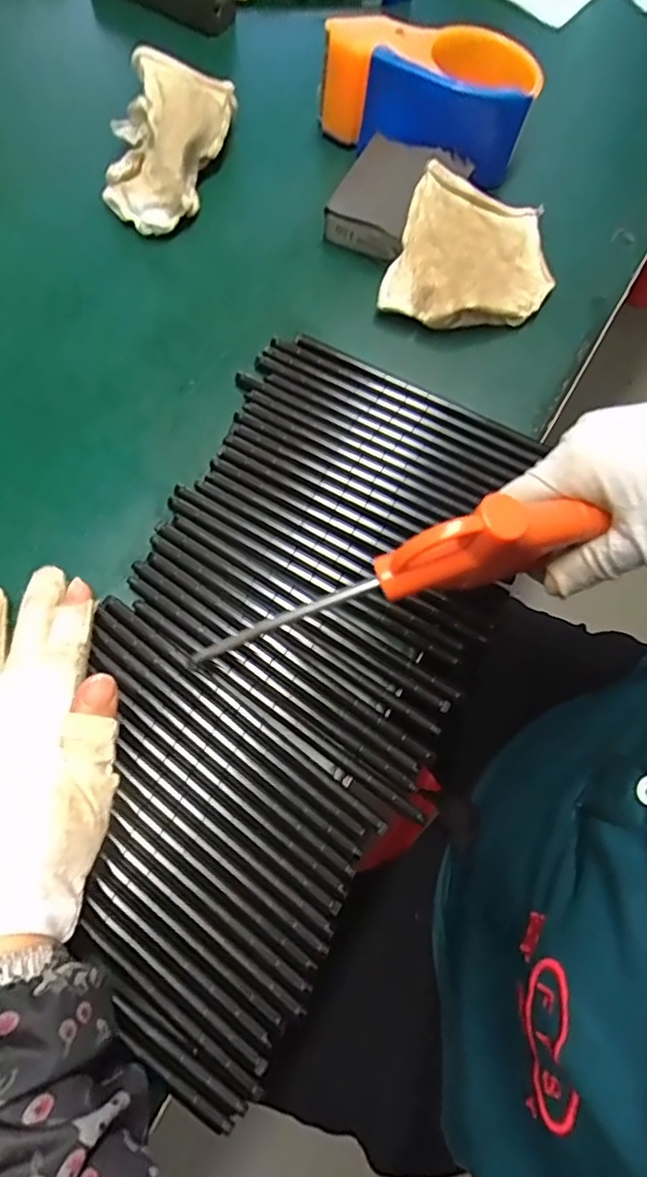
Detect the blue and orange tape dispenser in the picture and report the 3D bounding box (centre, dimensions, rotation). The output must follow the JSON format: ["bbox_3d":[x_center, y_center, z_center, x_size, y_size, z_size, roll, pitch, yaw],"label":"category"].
[{"bbox_3d":[0.069,-0.325,0.404,0.133,0.062,0.076,22,71,3],"label":"blue and orange tape dispenser"}]

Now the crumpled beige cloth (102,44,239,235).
[{"bbox_3d":[-0.104,-0.283,0.390,0.068,0.046,0.115,15,71,1],"label":"crumpled beige cloth"}]

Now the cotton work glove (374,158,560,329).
[{"bbox_3d":[0.094,-0.205,0.375,0.093,0.033,0.105,17,71,4],"label":"cotton work glove"}]

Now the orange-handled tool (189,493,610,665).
[{"bbox_3d":[0.026,-0.003,0.256,0.177,0.046,0.021,-20,71,11],"label":"orange-handled tool"}]

